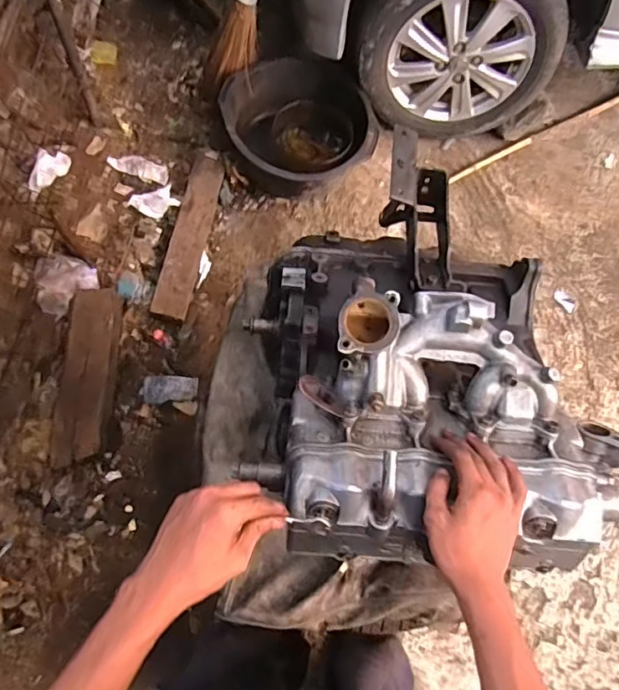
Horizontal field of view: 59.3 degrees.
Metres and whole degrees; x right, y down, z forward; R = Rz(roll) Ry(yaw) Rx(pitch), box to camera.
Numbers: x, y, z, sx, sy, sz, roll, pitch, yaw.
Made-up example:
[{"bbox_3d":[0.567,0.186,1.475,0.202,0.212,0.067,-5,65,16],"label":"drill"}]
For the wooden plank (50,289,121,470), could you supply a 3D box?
[{"bbox_3d":[-0.557,0.077,1.362,0.127,0.067,0.441,3,79,-2],"label":"wooden plank"}]

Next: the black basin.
[{"bbox_3d":[-0.026,-0.652,1.643,0.430,0.203,0.385,-20,68,-4],"label":"black basin"}]

